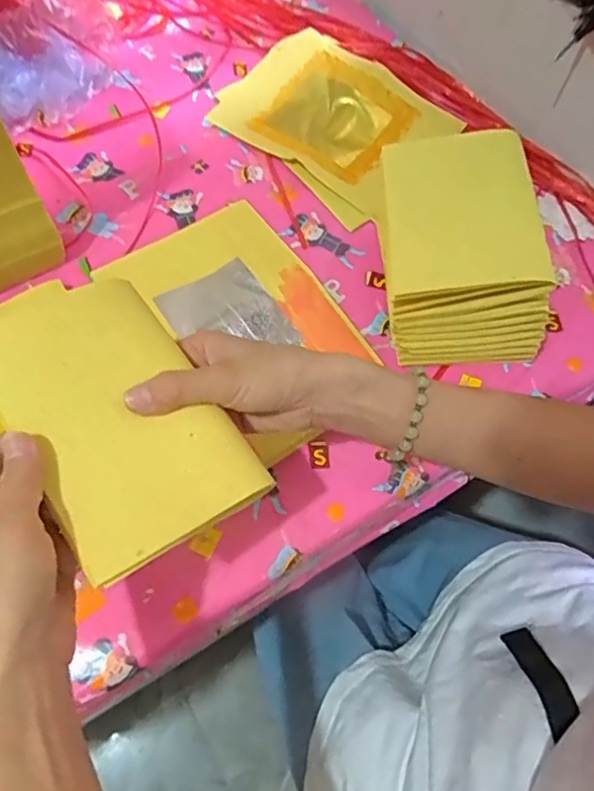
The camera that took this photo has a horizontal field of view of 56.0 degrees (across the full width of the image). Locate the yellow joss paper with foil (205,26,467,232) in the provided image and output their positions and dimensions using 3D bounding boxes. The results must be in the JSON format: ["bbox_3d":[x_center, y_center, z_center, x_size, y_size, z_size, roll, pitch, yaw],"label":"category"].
[{"bbox_3d":[0.038,-0.304,0.601,0.236,0.028,0.182,43,69,15],"label":"yellow joss paper with foil"}]

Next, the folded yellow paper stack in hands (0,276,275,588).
[{"bbox_3d":[-0.103,0.009,0.319,0.104,0.032,0.170,-33,71,-17],"label":"folded yellow paper stack in hands"}]

